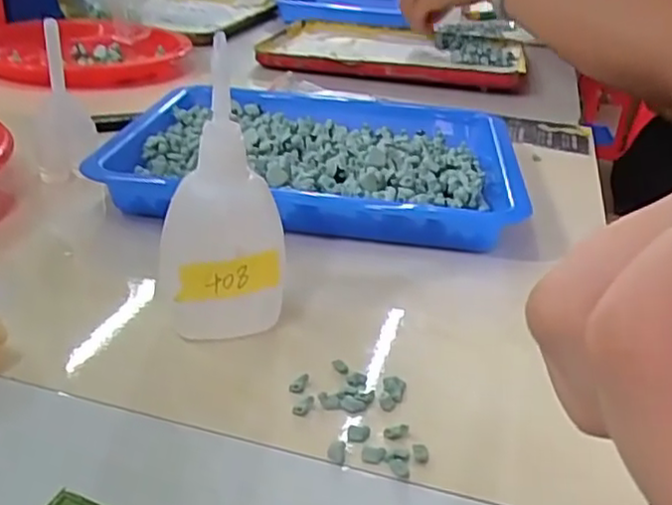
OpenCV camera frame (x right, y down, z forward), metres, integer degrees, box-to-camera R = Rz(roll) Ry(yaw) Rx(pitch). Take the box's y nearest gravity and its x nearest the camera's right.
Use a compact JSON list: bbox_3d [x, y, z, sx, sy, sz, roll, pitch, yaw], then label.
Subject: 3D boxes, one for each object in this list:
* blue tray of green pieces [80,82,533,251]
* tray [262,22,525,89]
[{"bbox_3d":[-0.011,-0.058,0.389,0.211,0.035,0.164,6,27,3],"label":"blue tray of green pieces"},{"bbox_3d":[0.060,-0.210,0.707,0.248,0.019,0.211,9,28,8],"label":"tray"}]

